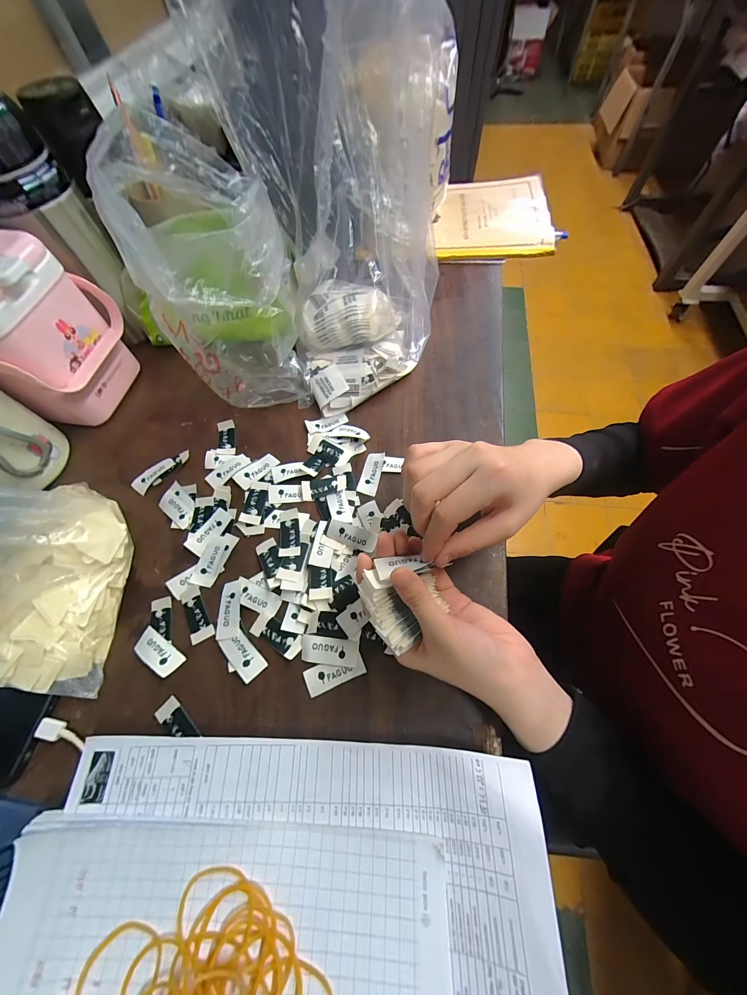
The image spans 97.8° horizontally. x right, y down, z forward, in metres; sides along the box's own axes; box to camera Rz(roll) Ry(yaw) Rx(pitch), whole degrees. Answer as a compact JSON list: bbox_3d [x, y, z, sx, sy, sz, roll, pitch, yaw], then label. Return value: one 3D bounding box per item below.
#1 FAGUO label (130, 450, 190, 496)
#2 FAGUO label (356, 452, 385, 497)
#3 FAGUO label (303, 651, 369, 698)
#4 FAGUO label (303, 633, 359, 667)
[{"bbox_3d":[-0.226,-0.030,0.347,0.024,0.004,0.061,35,67,20],"label":"FAGUO label"},{"bbox_3d":[-0.003,-0.026,0.338,0.020,0.010,0.047,12,61,9],"label":"FAGUO label"},{"bbox_3d":[-0.031,0.139,0.259,0.047,0.004,0.019,-20,61,-9],"label":"FAGUO label"},{"bbox_3d":[-0.036,0.125,0.266,0.046,0.004,0.020,5,69,2],"label":"FAGUO label"}]

